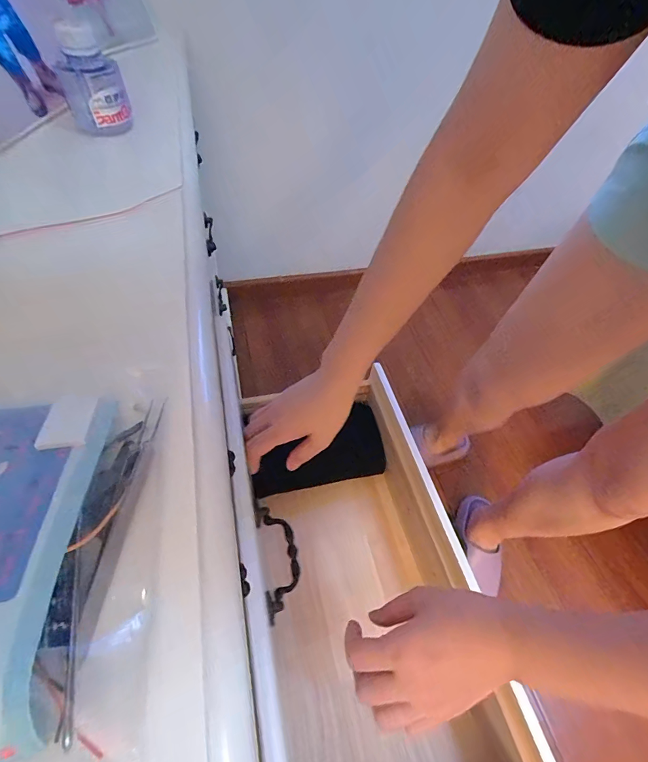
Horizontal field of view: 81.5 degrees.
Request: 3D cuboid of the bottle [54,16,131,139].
[{"bbox_3d":[-0.227,-0.292,0.367,0.053,0.081,0.057,-22,58,-20],"label":"bottle"}]

